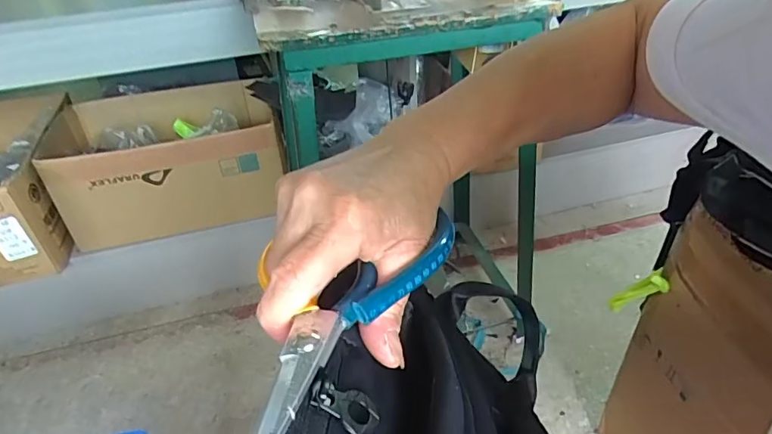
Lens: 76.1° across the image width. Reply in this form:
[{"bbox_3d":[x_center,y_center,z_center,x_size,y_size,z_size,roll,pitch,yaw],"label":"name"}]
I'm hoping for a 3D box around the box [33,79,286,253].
[{"bbox_3d":[-0.550,-0.153,1.280,0.553,0.241,0.354,-10,37,-8],"label":"box"}]

